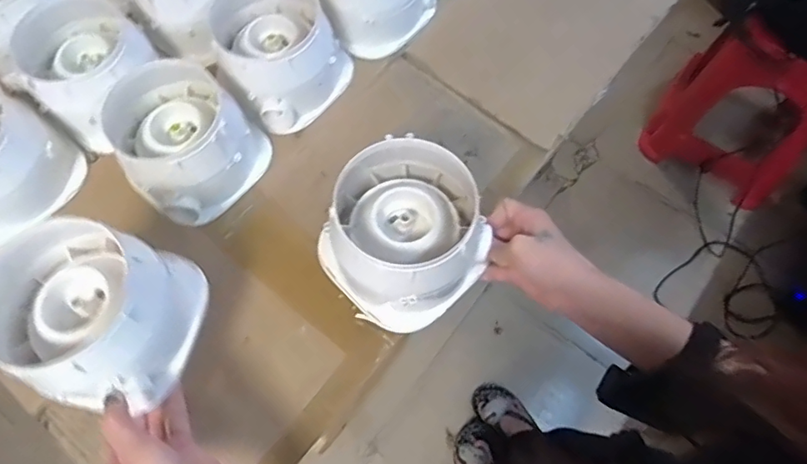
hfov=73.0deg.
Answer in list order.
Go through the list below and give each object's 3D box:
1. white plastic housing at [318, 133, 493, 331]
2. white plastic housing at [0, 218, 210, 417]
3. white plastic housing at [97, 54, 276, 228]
[{"bbox_3d":[-0.002,-0.003,0.468,0.135,0.087,0.133,0,69,1],"label":"white plastic housing"},{"bbox_3d":[-0.242,0.060,0.429,0.131,0.095,0.125,22,71,9],"label":"white plastic housing"},{"bbox_3d":[-0.224,-0.096,0.549,0.131,0.099,0.129,33,73,13],"label":"white plastic housing"}]

